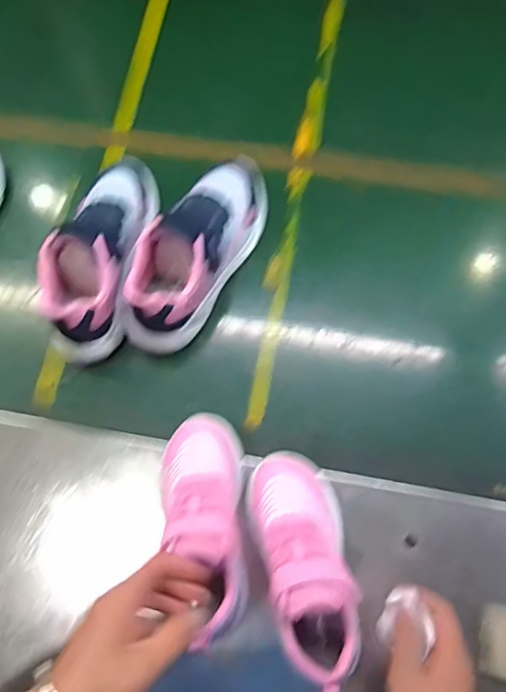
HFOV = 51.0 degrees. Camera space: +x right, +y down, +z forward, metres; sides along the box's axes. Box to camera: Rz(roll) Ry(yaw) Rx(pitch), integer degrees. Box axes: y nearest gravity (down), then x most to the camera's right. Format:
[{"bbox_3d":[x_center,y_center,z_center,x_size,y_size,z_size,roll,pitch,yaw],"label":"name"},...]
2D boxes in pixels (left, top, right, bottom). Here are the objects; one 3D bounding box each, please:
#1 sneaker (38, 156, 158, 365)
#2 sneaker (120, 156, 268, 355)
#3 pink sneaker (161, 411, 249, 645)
[{"bbox_3d":[-0.163,-0.108,0.592,0.101,0.091,0.246,10,74,5],"label":"sneaker"},{"bbox_3d":[-0.062,-0.111,0.592,0.082,0.091,0.240,28,77,10],"label":"sneaker"},{"bbox_3d":[-0.043,0.155,0.482,0.073,0.070,0.192,-10,56,-1],"label":"pink sneaker"}]

